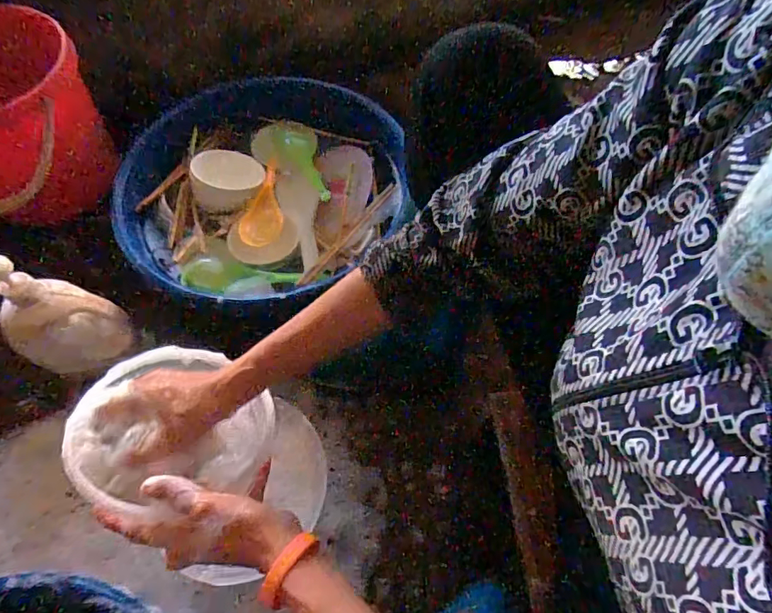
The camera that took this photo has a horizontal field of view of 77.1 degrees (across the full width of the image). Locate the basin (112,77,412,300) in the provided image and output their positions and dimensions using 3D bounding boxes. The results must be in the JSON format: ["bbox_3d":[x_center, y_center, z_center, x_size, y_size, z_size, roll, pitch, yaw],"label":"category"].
[{"bbox_3d":[-0.192,-0.196,0.750,0.455,0.120,0.409,-8,63,-6],"label":"basin"}]

